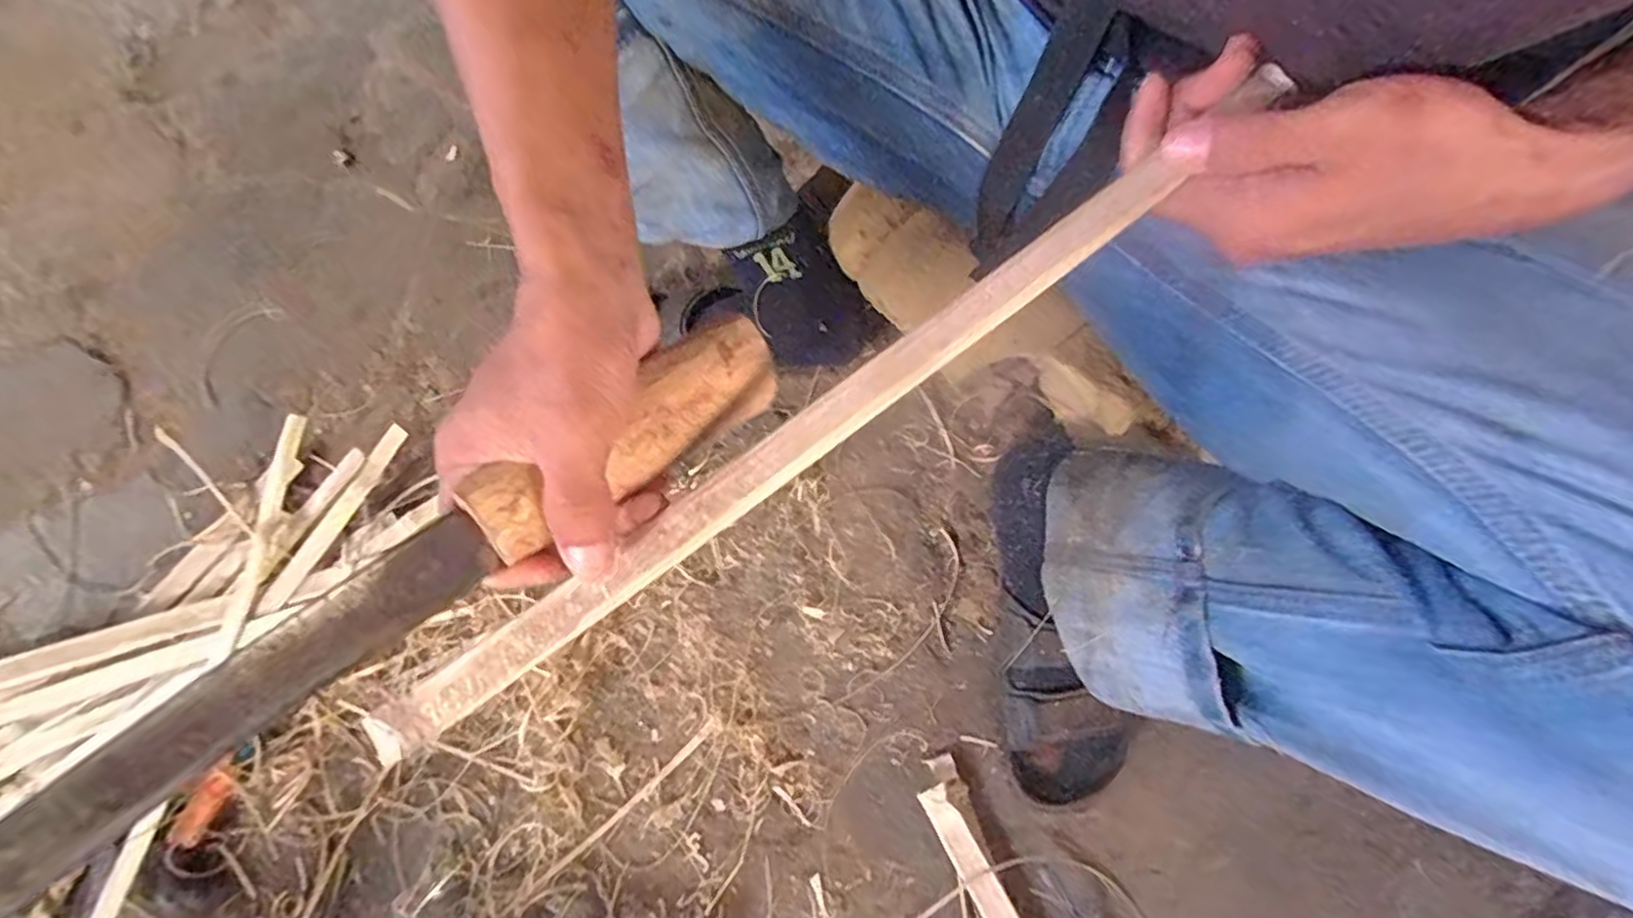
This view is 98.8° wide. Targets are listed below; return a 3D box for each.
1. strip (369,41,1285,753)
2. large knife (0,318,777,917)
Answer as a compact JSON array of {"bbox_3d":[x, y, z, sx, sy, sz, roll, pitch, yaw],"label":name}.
[{"bbox_3d":[0.007,-0.018,0.263,0.401,0.009,0.019,-36,75,-3],"label":"strip"},{"bbox_3d":[-0.138,0.044,0.239,0.308,0.031,0.031,-38,75,-21],"label":"large knife"}]

